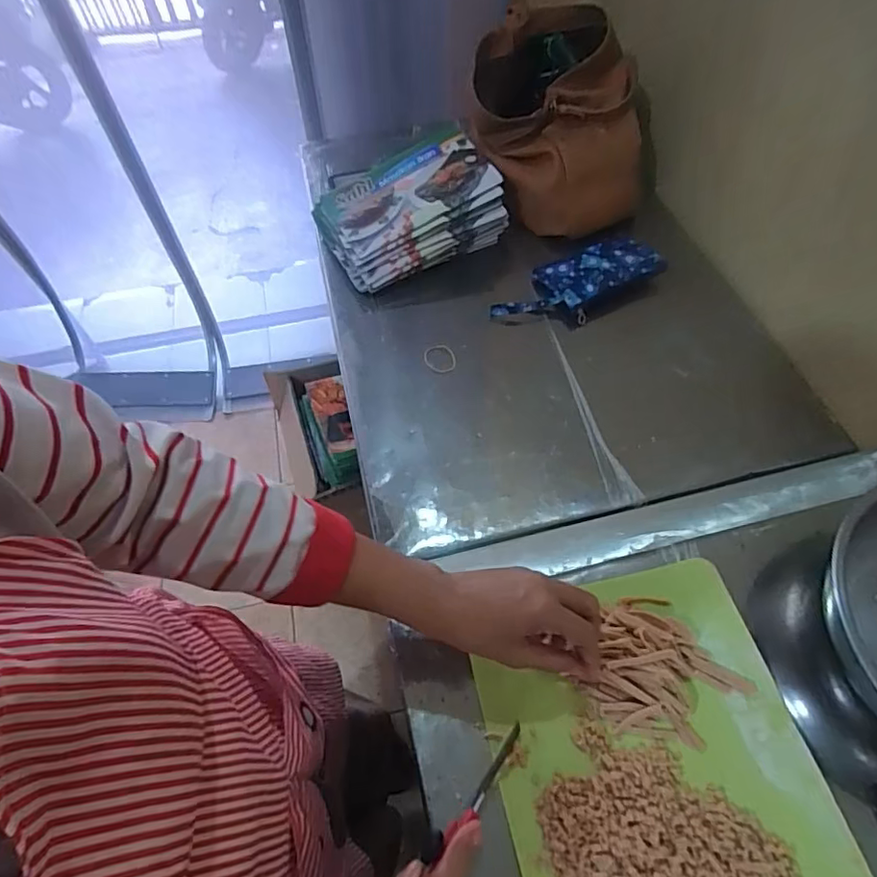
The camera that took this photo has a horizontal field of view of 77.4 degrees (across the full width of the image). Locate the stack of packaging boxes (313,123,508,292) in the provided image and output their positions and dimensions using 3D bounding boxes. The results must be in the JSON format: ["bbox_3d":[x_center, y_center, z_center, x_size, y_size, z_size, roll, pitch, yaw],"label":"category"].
[{"bbox_3d":[-0.057,-0.385,0.900,0.265,0.128,0.229,-27,61,-16],"label":"stack of packaging boxes"}]

